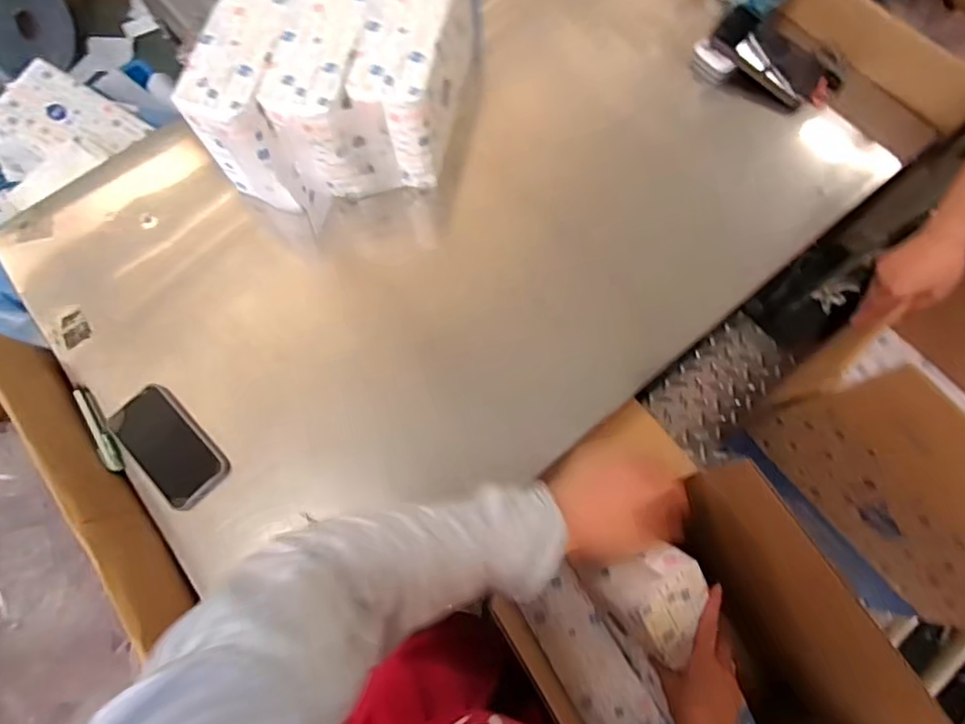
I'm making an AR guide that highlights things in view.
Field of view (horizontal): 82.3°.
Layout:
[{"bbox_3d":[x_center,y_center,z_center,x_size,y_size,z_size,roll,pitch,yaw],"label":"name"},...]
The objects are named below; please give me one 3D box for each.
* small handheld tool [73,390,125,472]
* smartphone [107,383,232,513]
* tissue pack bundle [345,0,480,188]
[{"bbox_3d":[-0.453,0.080,0.653,0.017,0.016,0.115,-33,74,-9],"label":"small handheld tool"},{"bbox_3d":[-0.369,0.098,0.647,0.079,0.010,0.150,-44,76,-12],"label":"smartphone"},{"bbox_3d":[-0.075,-0.397,0.700,0.101,0.146,0.310,9,72,5],"label":"tissue pack bundle"}]

